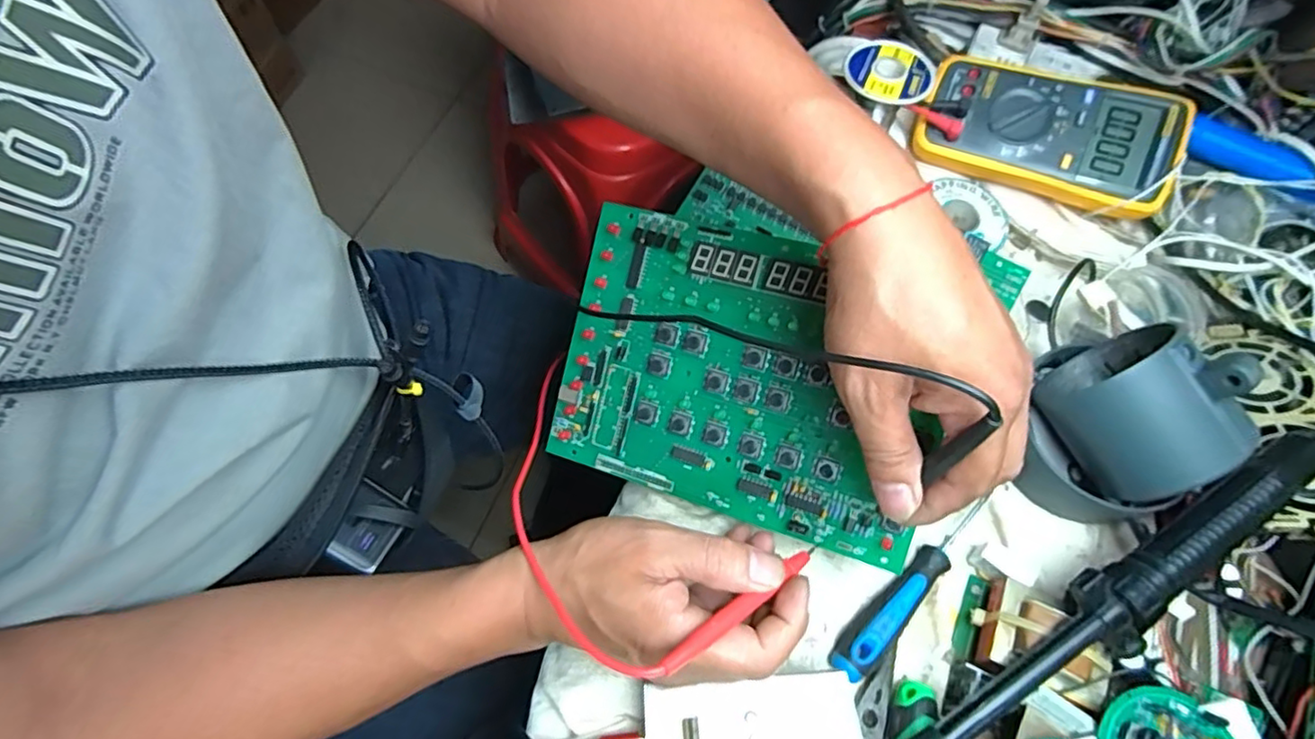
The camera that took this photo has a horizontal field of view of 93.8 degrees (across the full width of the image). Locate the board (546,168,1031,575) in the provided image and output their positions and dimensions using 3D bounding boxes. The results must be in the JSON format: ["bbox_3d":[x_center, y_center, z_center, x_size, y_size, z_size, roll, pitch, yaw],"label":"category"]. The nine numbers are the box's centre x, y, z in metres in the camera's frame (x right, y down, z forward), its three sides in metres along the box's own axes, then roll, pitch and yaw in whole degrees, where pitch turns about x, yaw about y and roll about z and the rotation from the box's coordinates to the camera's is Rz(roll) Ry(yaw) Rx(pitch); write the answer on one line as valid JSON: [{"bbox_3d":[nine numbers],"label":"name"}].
[{"bbox_3d":[0.049,-0.005,0.347,0.212,0.009,0.177,17,97,17],"label":"board"}]

